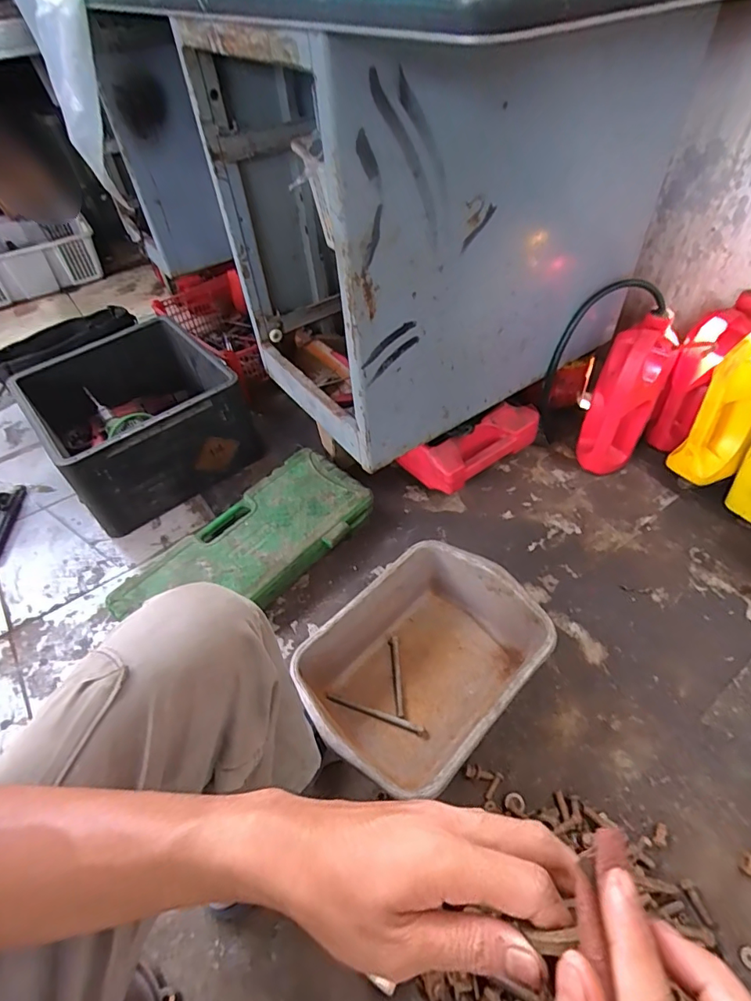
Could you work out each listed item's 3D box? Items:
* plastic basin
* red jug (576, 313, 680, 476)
[{"bbox_3d":[0.072,0.248,0.760,0.347,0.124,0.262,-37,56,-26],"label":"plastic basin"},{"bbox_3d":[0.499,-0.196,1.004,0.115,0.298,0.150,26,55,24],"label":"red jug"}]

